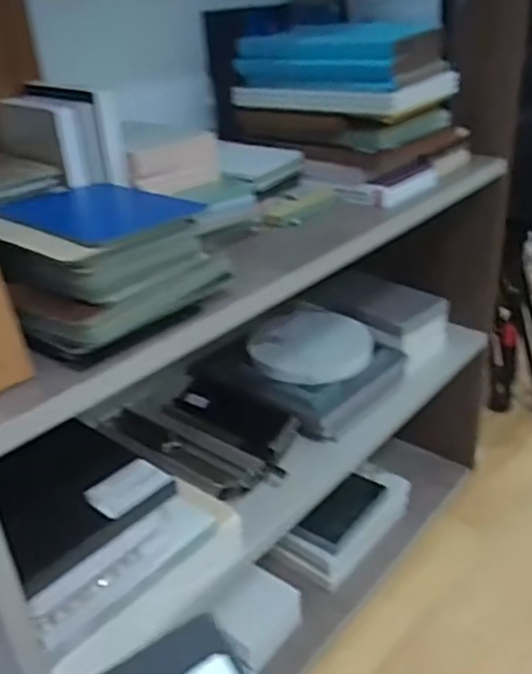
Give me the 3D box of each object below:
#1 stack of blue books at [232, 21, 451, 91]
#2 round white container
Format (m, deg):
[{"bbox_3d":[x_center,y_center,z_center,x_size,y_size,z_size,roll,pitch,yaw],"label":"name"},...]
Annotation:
[{"bbox_3d":[0.086,-0.320,0.748,0.201,0.052,0.130,17,35,34],"label":"stack of blue books"},{"bbox_3d":[0.056,0.020,0.827,0.123,0.042,0.140,22,37,39],"label":"round white container"}]

